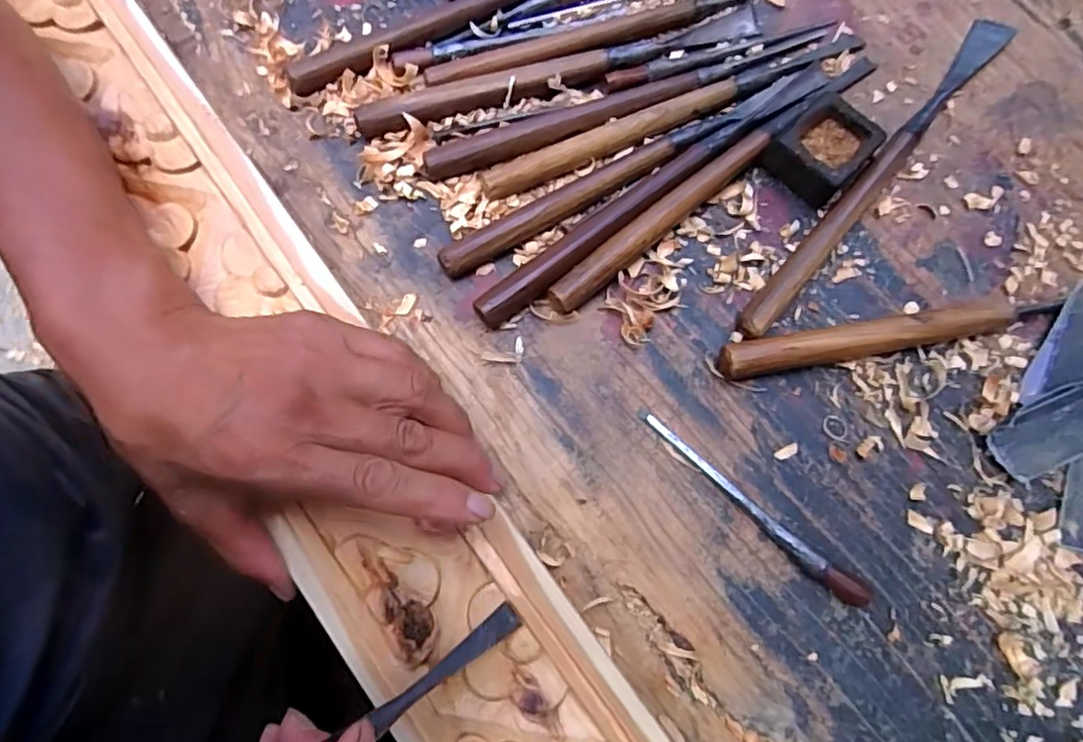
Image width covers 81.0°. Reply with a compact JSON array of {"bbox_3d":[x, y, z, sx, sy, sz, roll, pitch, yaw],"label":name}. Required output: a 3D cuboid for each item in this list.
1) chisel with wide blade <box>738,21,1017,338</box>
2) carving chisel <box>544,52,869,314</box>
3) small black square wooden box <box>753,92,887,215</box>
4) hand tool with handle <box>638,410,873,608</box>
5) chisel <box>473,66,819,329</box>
[{"bbox_3d":[0.194,-0.115,0.363,0.020,0.017,0.253,39,80,8],"label":"chisel with wide blade"},{"bbox_3d":[0.101,-0.115,0.365,0.246,0.019,0.020,-40,80,-8],"label":"carving chisel"},{"bbox_3d":[0.160,-0.126,0.362,0.048,0.026,0.049,39,80,8],"label":"small black square wooden box"},{"bbox_3d":[0.108,0.069,0.329,0.142,0.012,0.012,42,80,8],"label":"hand tool with handle"},{"bbox_3d":[0.062,-0.107,0.364,0.247,0.016,0.024,-39,80,-8],"label":"chisel"}]

